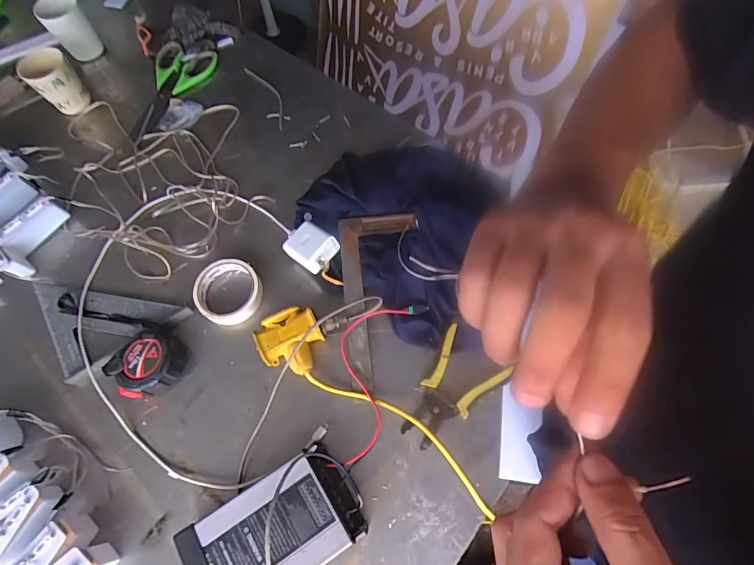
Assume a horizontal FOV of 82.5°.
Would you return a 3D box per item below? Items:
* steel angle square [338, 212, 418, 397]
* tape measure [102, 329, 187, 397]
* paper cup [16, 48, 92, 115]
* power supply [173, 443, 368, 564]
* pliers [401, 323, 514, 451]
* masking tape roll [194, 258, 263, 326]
[{"bbox_3d":[0.008,0.020,0.579,0.114,0.036,0.241,-4,67,-1],"label":"steel angle square"},{"bbox_3d":[-0.299,0.108,0.562,0.083,0.041,0.080,0,67,1],"label":"tape measure"},{"bbox_3d":[-0.551,-0.346,0.737,0.071,0.084,0.078,-1,66,3],"label":"paper cup"},{"bbox_3d":[-0.110,0.278,0.474,0.184,0.050,0.112,-31,70,-12],"label":"power supply"},{"bbox_3d":[0.093,0.139,0.537,0.086,0.018,0.145,33,71,14],"label":"pliers"},{"bbox_3d":[-0.210,0.013,0.609,0.092,0.033,0.092,0,67,1],"label":"masking tape roll"}]

